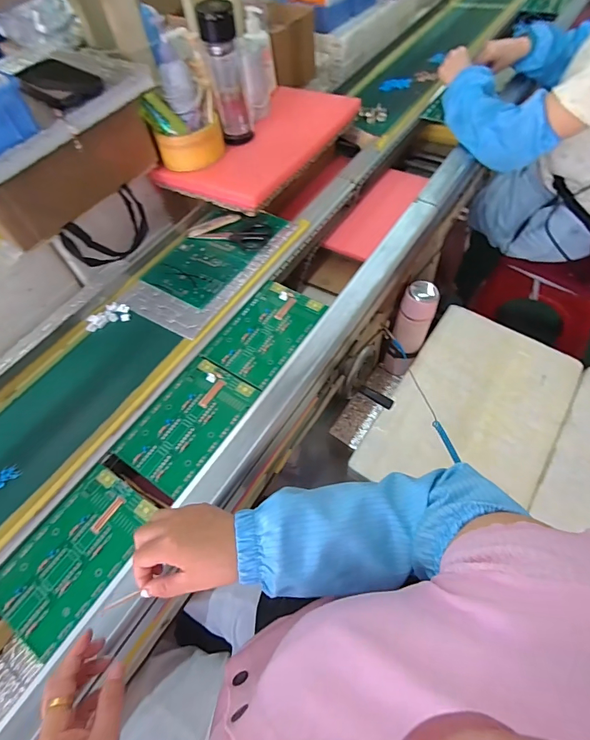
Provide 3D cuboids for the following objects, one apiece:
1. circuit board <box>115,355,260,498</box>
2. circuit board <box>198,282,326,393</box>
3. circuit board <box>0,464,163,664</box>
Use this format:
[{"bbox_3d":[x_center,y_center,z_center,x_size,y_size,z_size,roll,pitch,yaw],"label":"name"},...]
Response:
[{"bbox_3d":[-0.145,0.071,0.553,0.113,0.005,0.179,29,65,21],"label":"circuit board"},{"bbox_3d":[-0.043,-0.061,0.624,0.114,0.006,0.177,29,65,20],"label":"circuit board"},{"bbox_3d":[-0.258,0.216,0.475,0.114,0.009,0.181,26,64,19],"label":"circuit board"}]

